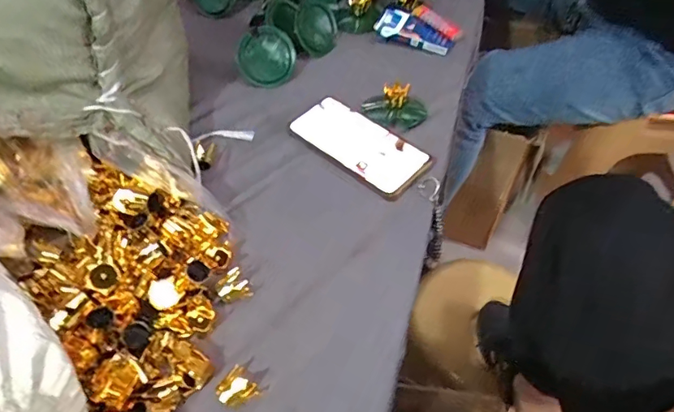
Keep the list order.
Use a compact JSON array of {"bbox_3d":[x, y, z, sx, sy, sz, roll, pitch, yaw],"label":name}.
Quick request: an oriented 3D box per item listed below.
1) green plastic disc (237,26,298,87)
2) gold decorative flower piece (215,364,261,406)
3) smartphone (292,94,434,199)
[{"bbox_3d":[-0.095,-0.200,0.658,0.073,0.015,0.077,0,89,1],"label":"green plastic disc"},{"bbox_3d":[-0.077,0.146,0.384,0.025,0.024,0.027,35,56,24],"label":"gold decorative flower piece"},{"bbox_3d":[0.025,-0.073,0.563,0.165,0.011,0.074,37,67,25],"label":"smartphone"}]

